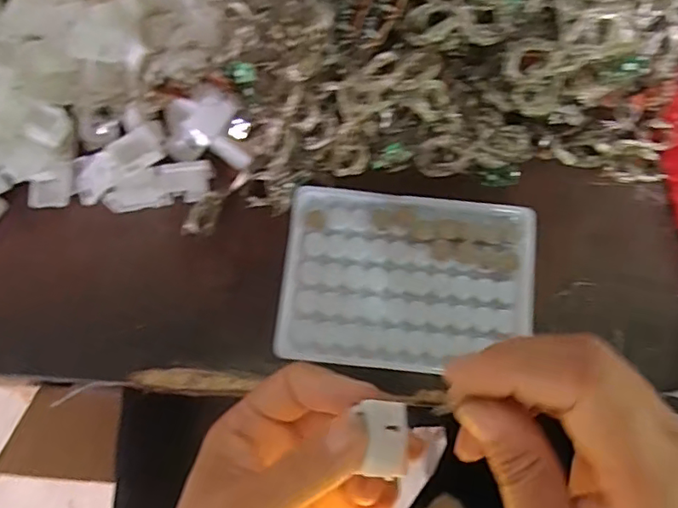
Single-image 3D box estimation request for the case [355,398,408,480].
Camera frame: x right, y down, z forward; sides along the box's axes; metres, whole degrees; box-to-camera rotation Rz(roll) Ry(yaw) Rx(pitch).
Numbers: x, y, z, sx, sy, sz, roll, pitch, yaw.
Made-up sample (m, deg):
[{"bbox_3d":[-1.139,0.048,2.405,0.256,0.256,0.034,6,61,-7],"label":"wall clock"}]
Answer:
[{"bbox_3d":[0.016,0.070,0.213,0.020,0.012,0.025,6,67,-34],"label":"case"}]

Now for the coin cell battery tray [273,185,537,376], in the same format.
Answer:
[{"bbox_3d":[0.037,0.014,0.301,0.130,0.010,0.094,6,77,2],"label":"coin cell battery tray"}]

